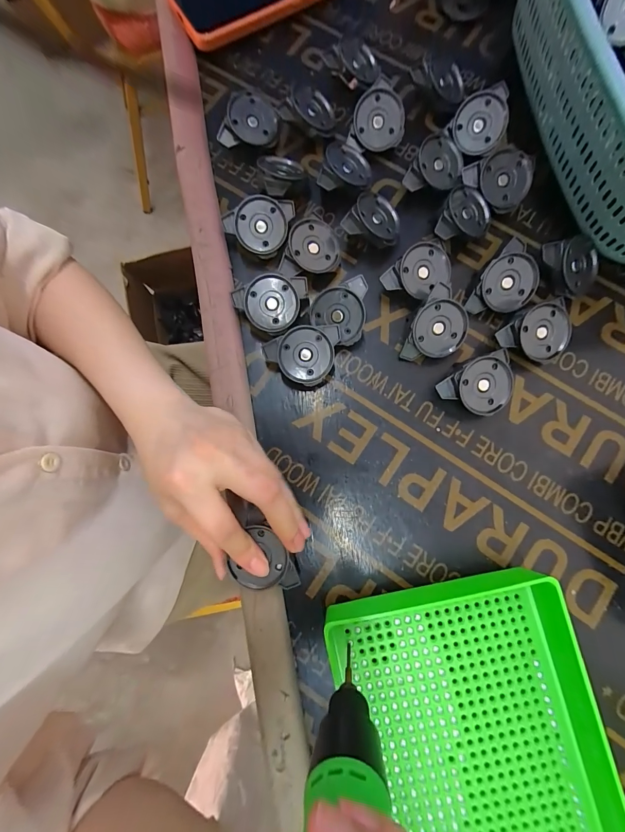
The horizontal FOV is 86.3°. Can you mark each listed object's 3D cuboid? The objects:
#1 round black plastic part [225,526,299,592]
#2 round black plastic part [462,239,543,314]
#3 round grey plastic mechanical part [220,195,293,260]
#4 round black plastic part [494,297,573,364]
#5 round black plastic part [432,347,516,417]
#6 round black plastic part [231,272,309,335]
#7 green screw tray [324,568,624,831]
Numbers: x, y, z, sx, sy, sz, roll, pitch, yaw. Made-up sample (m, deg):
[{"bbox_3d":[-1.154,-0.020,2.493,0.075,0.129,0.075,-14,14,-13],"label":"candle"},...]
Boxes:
[{"bbox_3d":[-0.034,0.096,0.226,0.046,0.008,0.040,-1,80,1],"label":"round black plastic part"},{"bbox_3d":[0.153,-0.105,0.262,0.042,0.010,0.058,22,114,-8],"label":"round black plastic part"},{"bbox_3d":[-0.046,-0.159,0.282,0.059,0.021,0.045,-1,105,1],"label":"round grey plastic mechanical part"},{"bbox_3d":[0.169,-0.062,0.258,0.053,0.018,0.044,-16,104,3],"label":"round black plastic part"},{"bbox_3d":[0.123,-0.021,0.253,0.054,0.018,0.043,-23,102,-1],"label":"round black plastic part"},{"bbox_3d":[-0.036,-0.095,0.268,0.051,0.015,0.049,23,102,-8],"label":"round black plastic part"},{"bbox_3d":[0.110,0.226,0.203,0.154,0.039,0.248,-12,80,-1],"label":"green screw tray"}]

